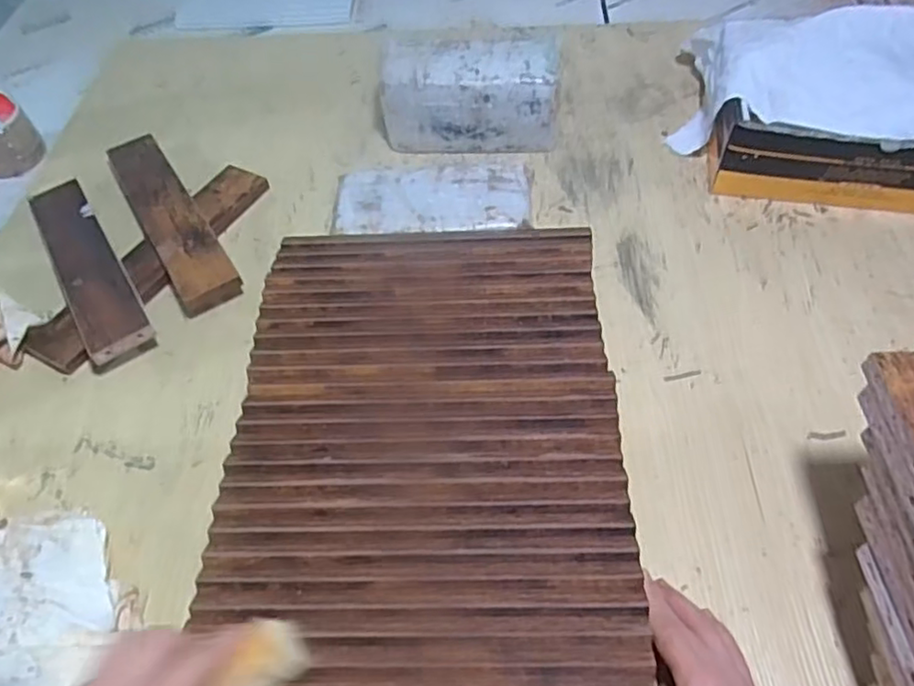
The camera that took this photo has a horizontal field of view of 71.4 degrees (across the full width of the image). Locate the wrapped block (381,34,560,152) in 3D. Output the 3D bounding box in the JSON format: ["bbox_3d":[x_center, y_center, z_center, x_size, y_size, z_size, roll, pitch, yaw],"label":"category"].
[{"bbox_3d":[0.016,-0.303,0.787,0.204,0.107,0.096,-2,54,2],"label":"wrapped block"}]

